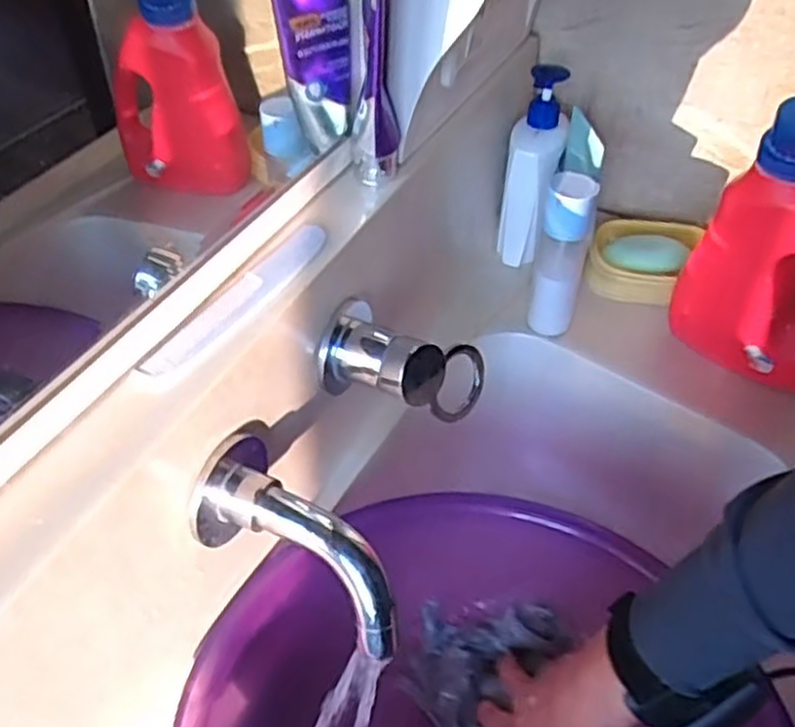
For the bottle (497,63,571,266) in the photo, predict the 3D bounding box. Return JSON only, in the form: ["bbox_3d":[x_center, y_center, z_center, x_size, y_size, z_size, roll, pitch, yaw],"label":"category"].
[{"bbox_3d":[0.134,-0.188,0.773,0.053,0.192,0.062,6,44,5],"label":"bottle"}]

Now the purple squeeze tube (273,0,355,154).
[{"bbox_3d":[-0.056,-0.216,0.532,0.052,0.134,0.024,-2,44,-3],"label":"purple squeeze tube"}]

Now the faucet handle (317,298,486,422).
[{"bbox_3d":[0.003,0.004,0.559,0.113,0.061,0.063,13,45,12],"label":"faucet handle"}]

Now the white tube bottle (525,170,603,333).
[{"bbox_3d":[0.149,-0.092,0.717,0.042,0.169,0.035,14,46,13],"label":"white tube bottle"}]

